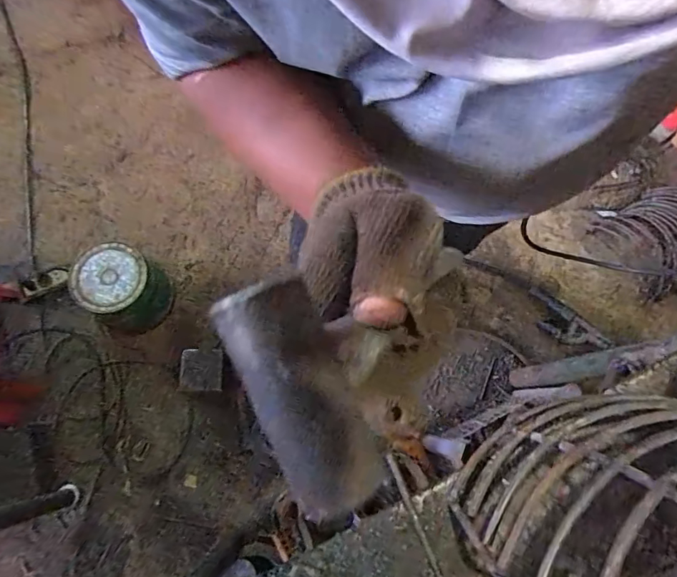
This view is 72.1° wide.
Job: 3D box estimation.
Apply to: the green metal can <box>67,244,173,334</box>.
[{"bbox_3d":[-0.522,0.009,1.137,0.171,0.186,0.179,1,73,-3],"label":"green metal can"}]

